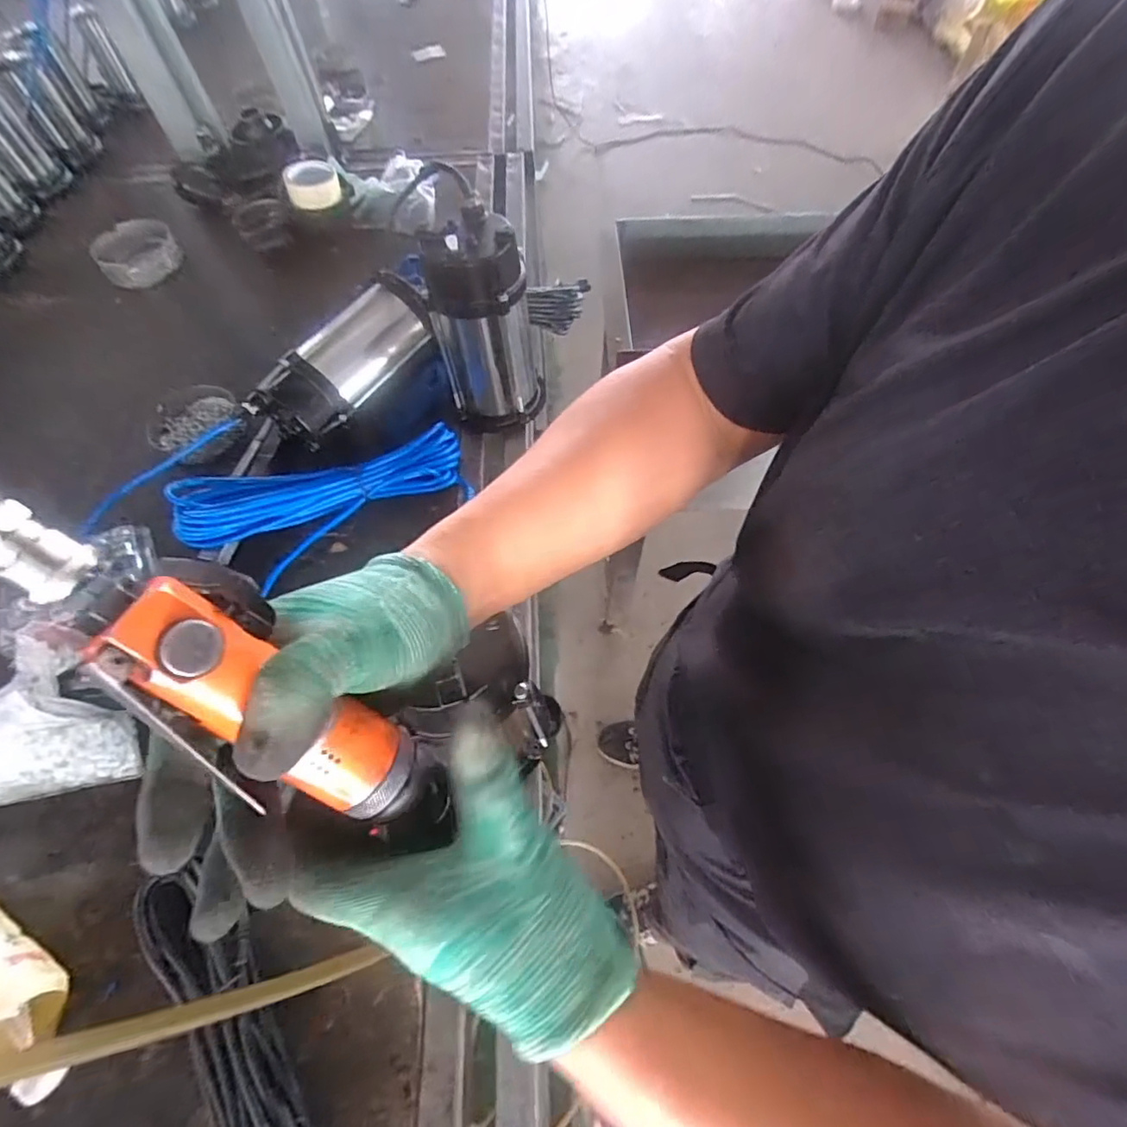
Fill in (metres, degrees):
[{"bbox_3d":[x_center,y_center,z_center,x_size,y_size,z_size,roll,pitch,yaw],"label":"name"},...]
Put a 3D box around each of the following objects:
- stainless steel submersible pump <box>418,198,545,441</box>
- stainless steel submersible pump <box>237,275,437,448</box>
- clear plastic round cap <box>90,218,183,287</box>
[{"bbox_3d":[-0.103,-0.308,0.758,0.132,0.267,0.109,-13,61,-5],"label":"stainless steel submersible pump"},{"bbox_3d":[-0.294,-0.273,0.786,0.101,0.092,0.273,34,68,19],"label":"stainless steel submersible pump"},{"bbox_3d":[-0.791,-0.575,1.059,0.135,0.060,0.131,-1,61,2],"label":"clear plastic round cap"}]

